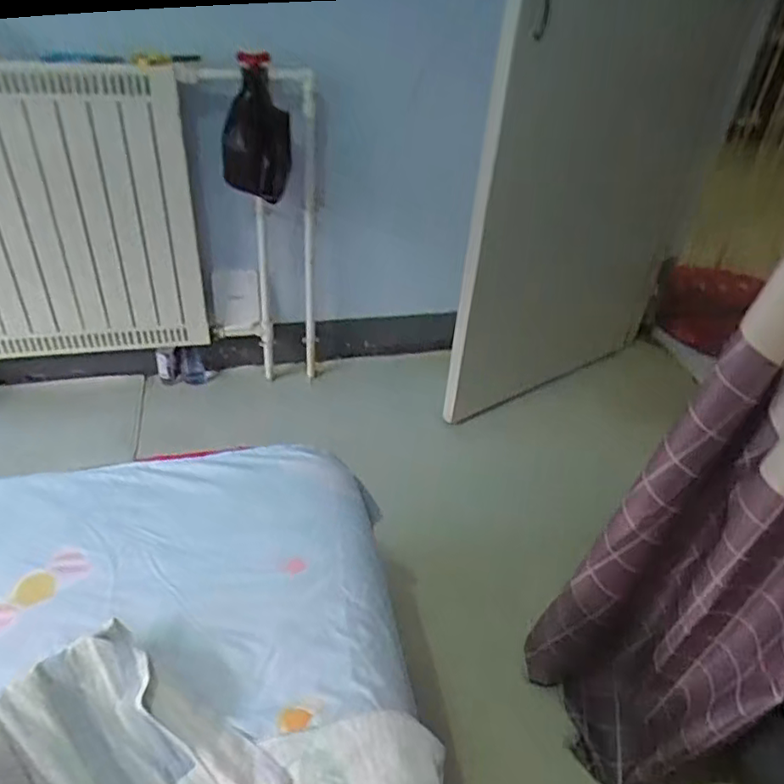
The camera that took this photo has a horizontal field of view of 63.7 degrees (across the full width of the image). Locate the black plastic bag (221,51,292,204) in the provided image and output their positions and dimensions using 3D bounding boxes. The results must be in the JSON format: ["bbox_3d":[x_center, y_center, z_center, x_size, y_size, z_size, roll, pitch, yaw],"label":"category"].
[{"bbox_3d":[-0.328,-0.630,1.501,0.148,0.299,0.088,8,37,3],"label":"black plastic bag"}]

